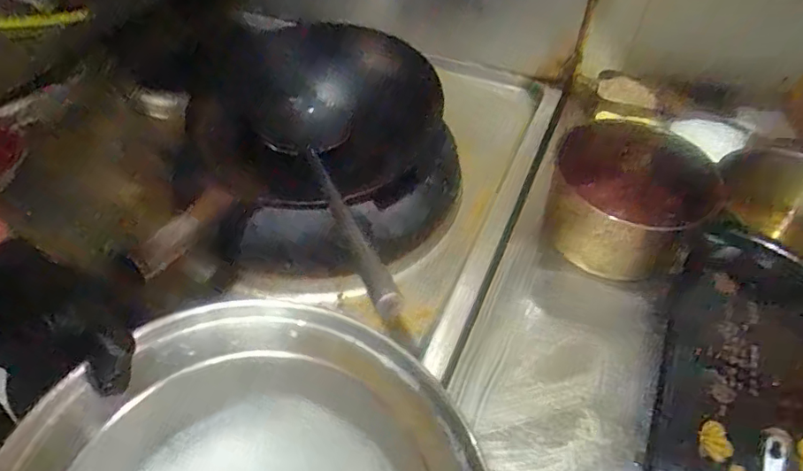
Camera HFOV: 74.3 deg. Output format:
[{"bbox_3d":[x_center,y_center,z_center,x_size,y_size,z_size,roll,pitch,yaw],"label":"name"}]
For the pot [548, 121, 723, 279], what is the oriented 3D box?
[{"bbox_3d":[0.282,-0.051,0.685,0.195,0.118,0.220,23,50,20],"label":"pot"}]

